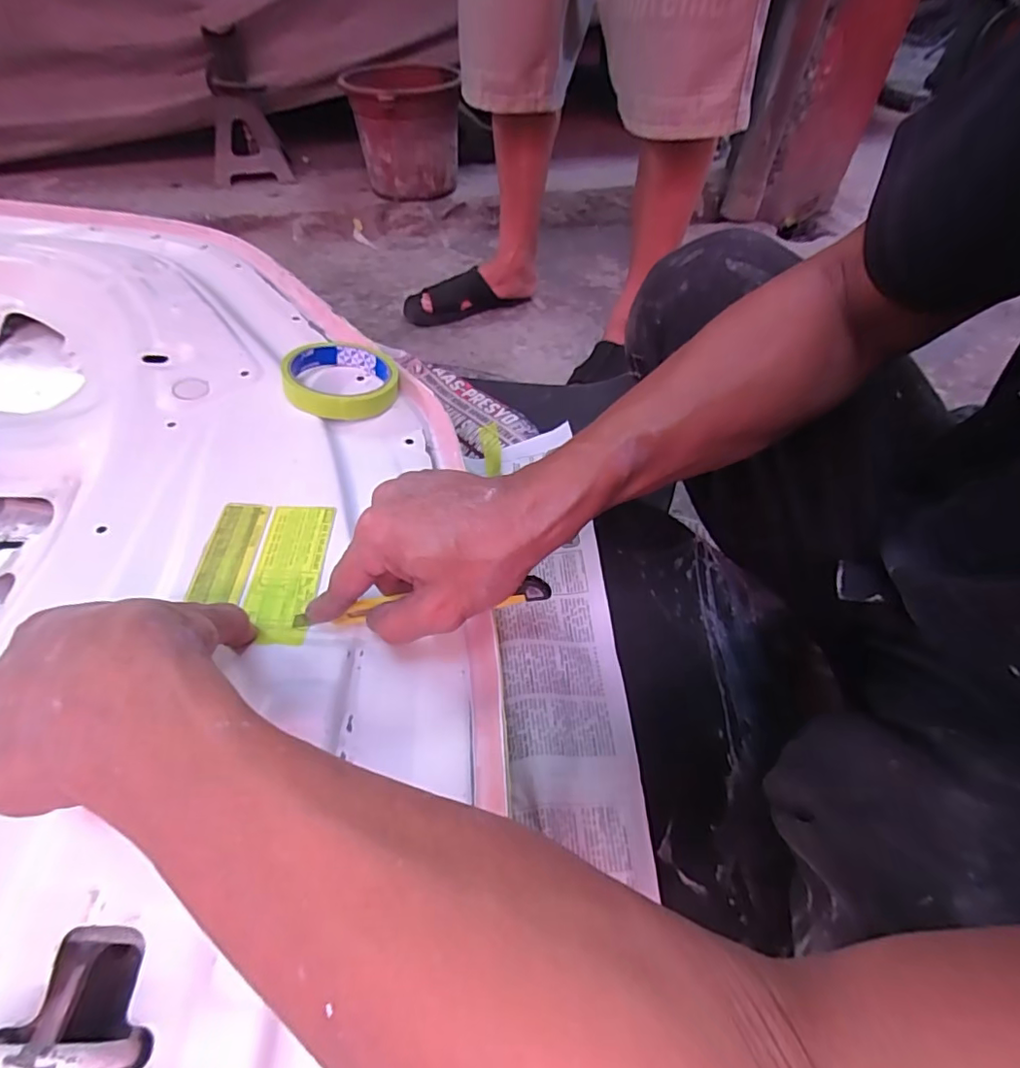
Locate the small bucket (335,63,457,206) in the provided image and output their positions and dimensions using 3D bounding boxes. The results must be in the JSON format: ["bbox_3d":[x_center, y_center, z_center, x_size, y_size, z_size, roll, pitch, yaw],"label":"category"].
[{"bbox_3d":[-0.245,-0.963,1.305,0.247,0.214,0.294,-4,50,-6],"label":"small bucket"}]

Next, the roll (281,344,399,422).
[{"bbox_3d":[-0.139,-0.130,0.456,0.090,0.031,0.095,-8,51,-9],"label":"roll"}]

